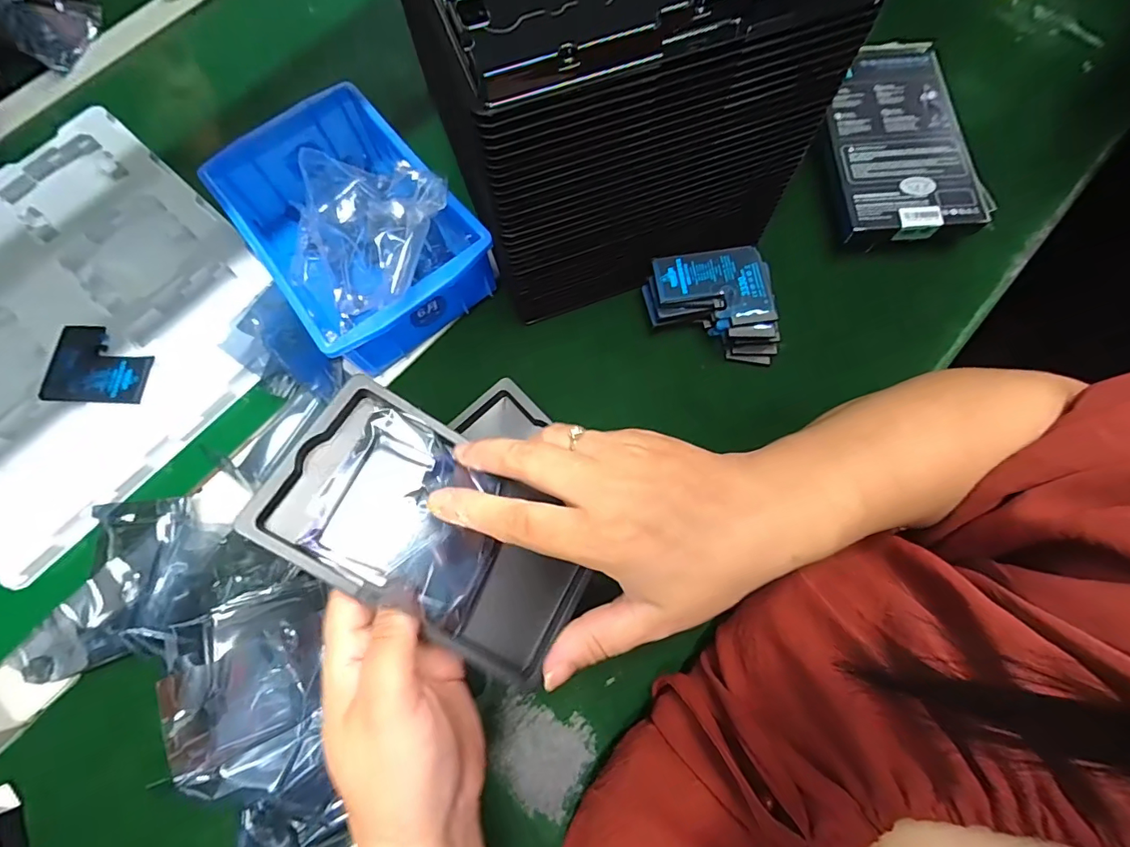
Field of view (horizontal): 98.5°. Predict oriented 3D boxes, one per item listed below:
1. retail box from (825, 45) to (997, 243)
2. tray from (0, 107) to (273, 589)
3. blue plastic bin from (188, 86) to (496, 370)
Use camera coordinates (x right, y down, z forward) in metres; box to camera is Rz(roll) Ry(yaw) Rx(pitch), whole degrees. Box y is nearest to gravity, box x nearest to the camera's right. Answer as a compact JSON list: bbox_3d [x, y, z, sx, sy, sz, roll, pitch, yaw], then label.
[{"bbox_3d":[0.249,-0.217,0.375,0.096,0.030,0.171,-2,74,1],"label":"retail box"},{"bbox_3d":[-0.394,-0.086,0.382,0.311,0.023,0.267,42,79,12],"label":"tray"},{"bbox_3d":[-0.157,-0.144,0.362,0.123,0.063,0.198,-37,76,-9],"label":"blue plastic bin"}]

